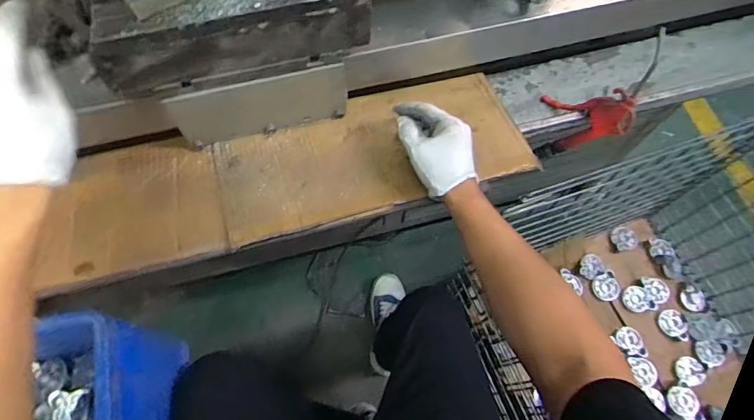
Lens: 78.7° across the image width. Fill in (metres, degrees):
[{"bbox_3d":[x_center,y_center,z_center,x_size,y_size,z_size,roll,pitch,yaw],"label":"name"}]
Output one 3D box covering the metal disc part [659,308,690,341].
[{"bbox_3d":[0.787,0.306,1.220,0.067,0.013,0.079,-8,75,13],"label":"metal disc part"}]

